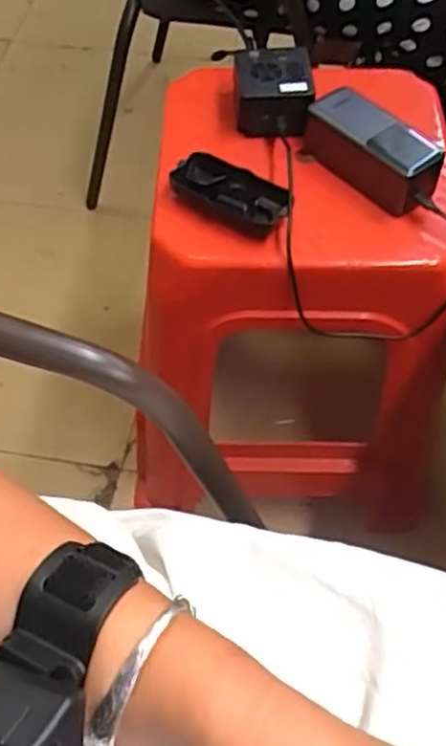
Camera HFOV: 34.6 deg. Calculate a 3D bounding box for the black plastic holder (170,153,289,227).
[{"bbox_3d":[0.006,-0.163,0.641,0.105,0.023,0.044,32,63,20],"label":"black plastic holder"}]

